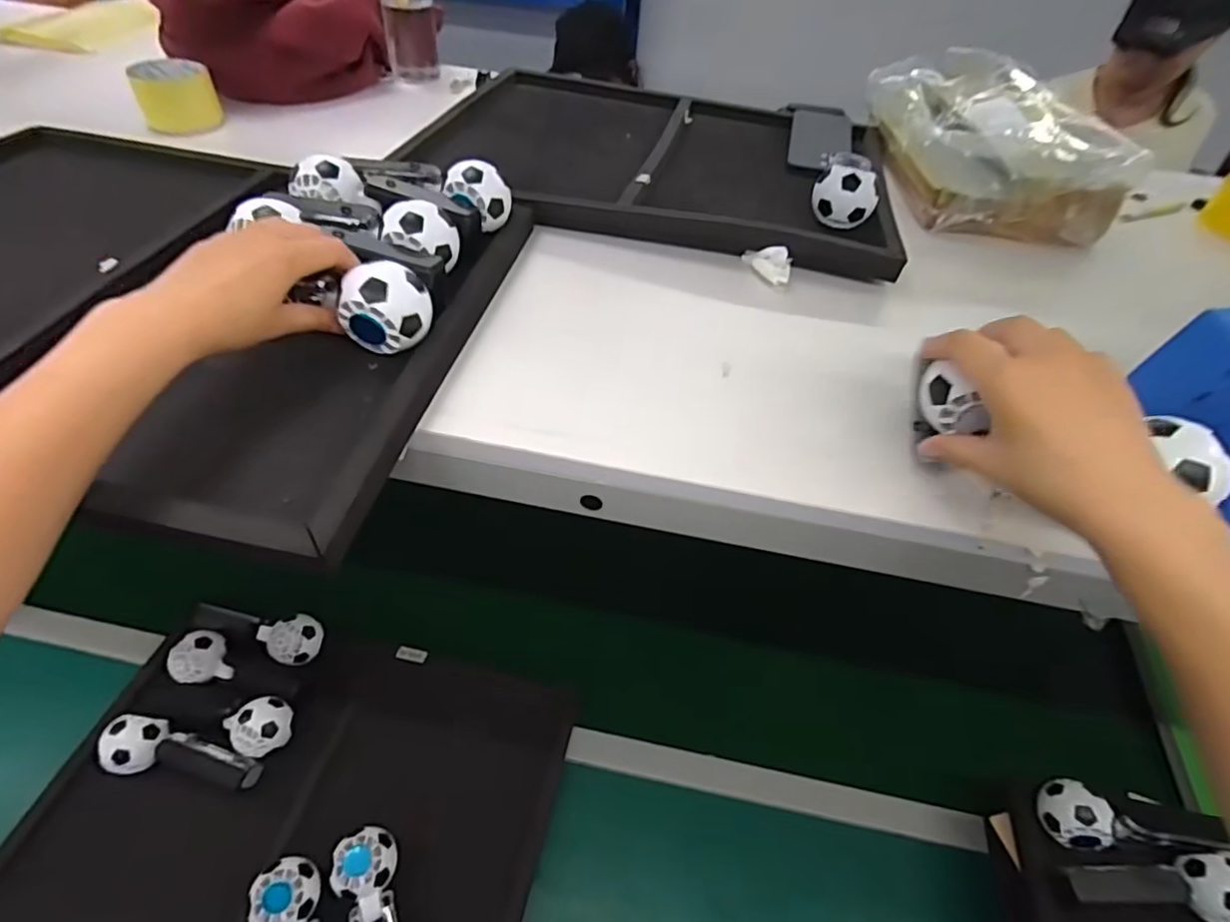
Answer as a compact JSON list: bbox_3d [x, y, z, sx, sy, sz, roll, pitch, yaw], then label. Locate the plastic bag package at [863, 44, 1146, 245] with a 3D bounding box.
[{"bbox_3d":[0.452,-0.413,0.763,0.196,0.092,0.359,3,46,0],"label":"plastic bag package"}]

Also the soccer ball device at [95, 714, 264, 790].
[{"bbox_3d":[-0.499,0.344,0.686,0.173,0.051,0.062,15,47,11],"label":"soccer ball device"}]

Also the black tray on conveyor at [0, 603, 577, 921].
[{"bbox_3d":[-0.356,0.398,0.671,0.550,0.073,0.422,12,49,2],"label":"black tray on conveyor"}]

